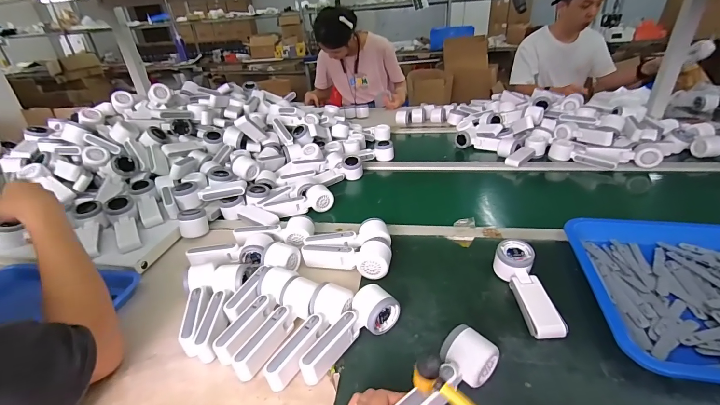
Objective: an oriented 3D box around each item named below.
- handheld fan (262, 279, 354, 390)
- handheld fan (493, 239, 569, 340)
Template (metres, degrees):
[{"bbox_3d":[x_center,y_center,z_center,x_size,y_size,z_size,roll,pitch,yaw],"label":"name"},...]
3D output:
[{"bbox_3d":[-0.075,0.185,0.484,0.064,0.051,0.165,19,37,36],"label":"handheld fan"},{"bbox_3d":[0.264,0.133,0.526,0.054,0.056,0.161,-3,30,3],"label":"handheld fan"}]

